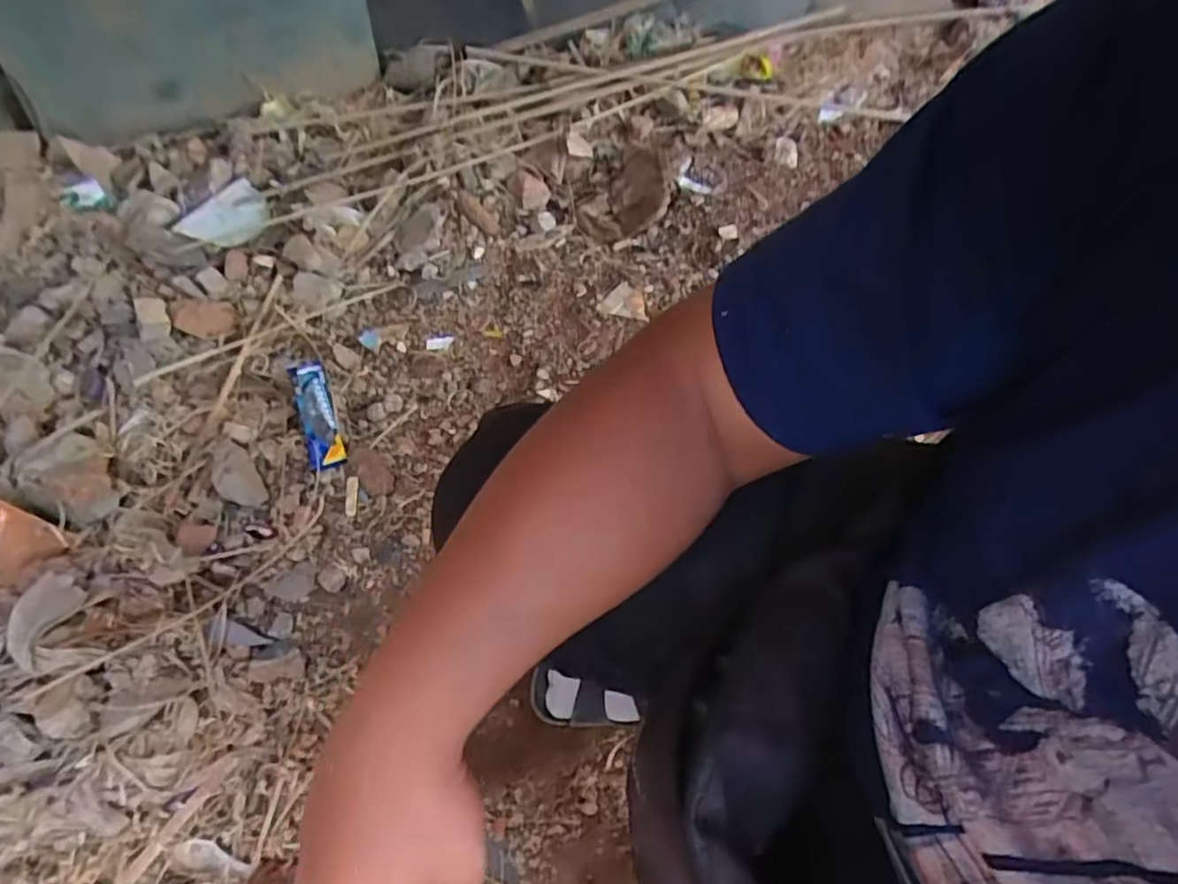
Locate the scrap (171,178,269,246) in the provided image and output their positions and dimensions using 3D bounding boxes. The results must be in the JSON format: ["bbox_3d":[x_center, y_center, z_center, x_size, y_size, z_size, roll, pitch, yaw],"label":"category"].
[{"bbox_3d":[-0.669,-0.416,1.183,0.150,0.023,0.143,-19,60,-10],"label":"scrap"}]

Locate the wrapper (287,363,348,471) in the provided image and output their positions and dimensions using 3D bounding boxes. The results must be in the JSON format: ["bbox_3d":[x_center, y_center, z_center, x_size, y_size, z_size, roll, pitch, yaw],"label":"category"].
[{"bbox_3d":[-0.389,-0.040,0.923,0.047,0.028,0.181,-21,60,-11],"label":"wrapper"}]

